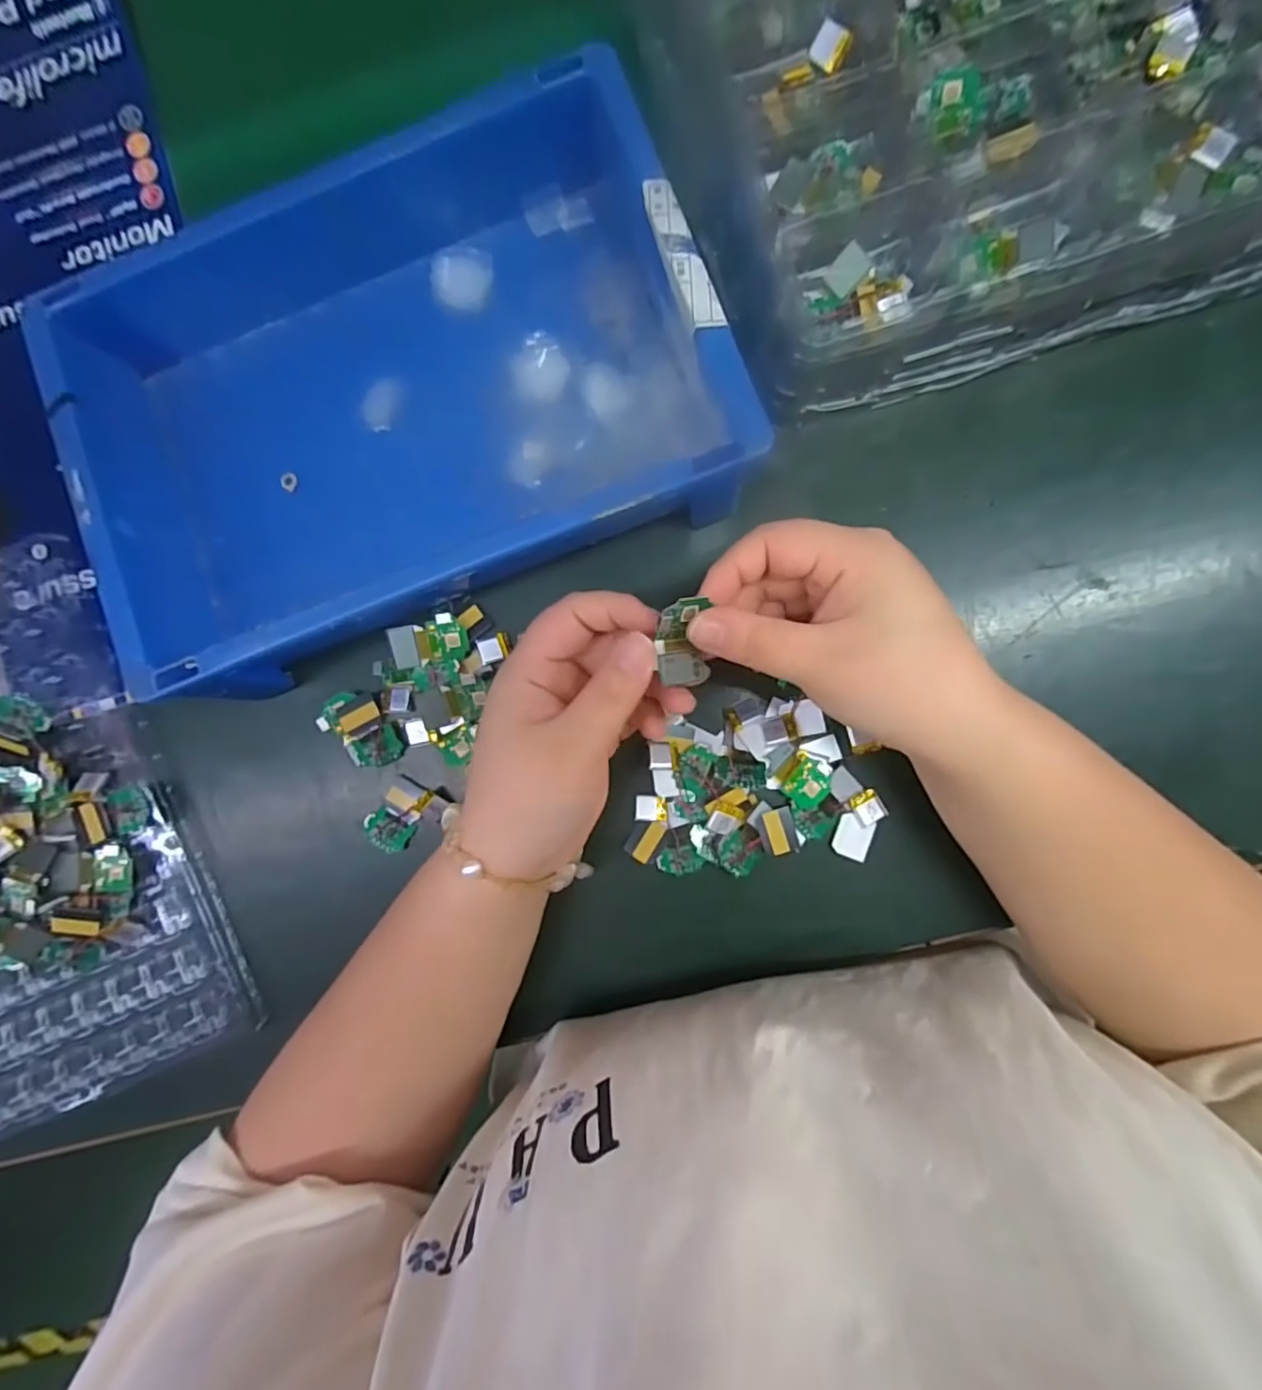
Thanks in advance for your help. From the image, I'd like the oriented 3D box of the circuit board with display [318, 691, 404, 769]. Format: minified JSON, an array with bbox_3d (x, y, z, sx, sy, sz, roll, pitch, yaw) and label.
[{"bbox_3d":[-0.145,0.019,0.335,0.033,0.008,0.043,-30,85,2],"label":"circuit board with display"}]

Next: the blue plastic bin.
[{"bbox_3d":[-0.113,-0.141,0.314,0.295,0.072,0.208,-20,85,3],"label":"blue plastic bin"}]

